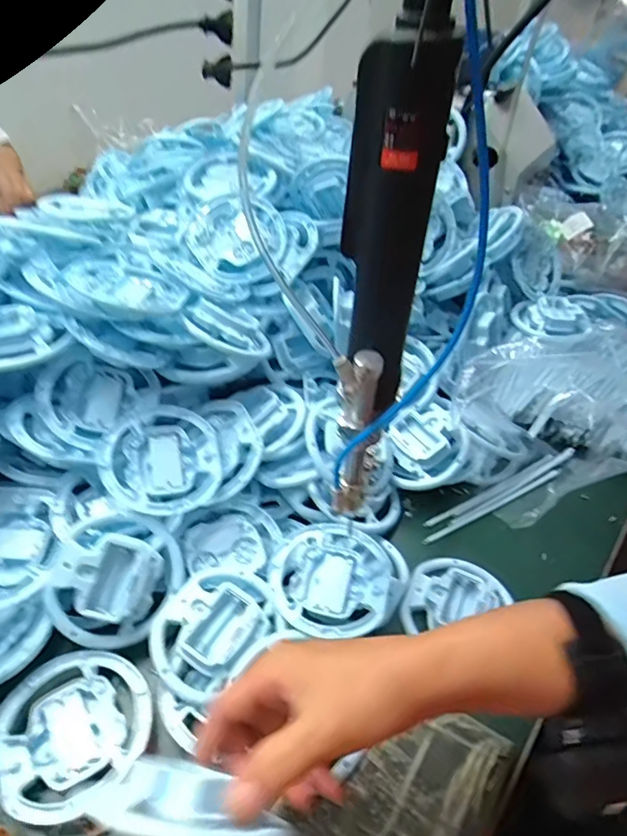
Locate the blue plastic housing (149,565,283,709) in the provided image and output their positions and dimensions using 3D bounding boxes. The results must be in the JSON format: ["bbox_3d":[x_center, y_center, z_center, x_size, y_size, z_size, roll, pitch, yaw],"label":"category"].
[{"bbox_3d":[-0.079,0.162,0.411,0.079,0.029,0.101,33,50,27],"label":"blue plastic housing"}]

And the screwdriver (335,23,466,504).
[{"bbox_3d":[0.032,-0.049,0.290,0.047,0.265,0.053,12,43,8],"label":"screwdriver"}]

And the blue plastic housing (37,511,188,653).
[{"bbox_3d":[-0.161,0.130,0.422,0.103,0.045,0.103,4,79,-20],"label":"blue plastic housing"}]

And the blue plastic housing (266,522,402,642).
[{"bbox_3d":[0.017,0.147,0.453,0.105,0.033,0.105,3,43,-3],"label":"blue plastic housing"}]

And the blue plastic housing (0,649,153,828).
[{"bbox_3d":[-0.173,0.223,0.373,0.101,0.014,0.102,3,43,-3],"label":"blue plastic housing"}]

